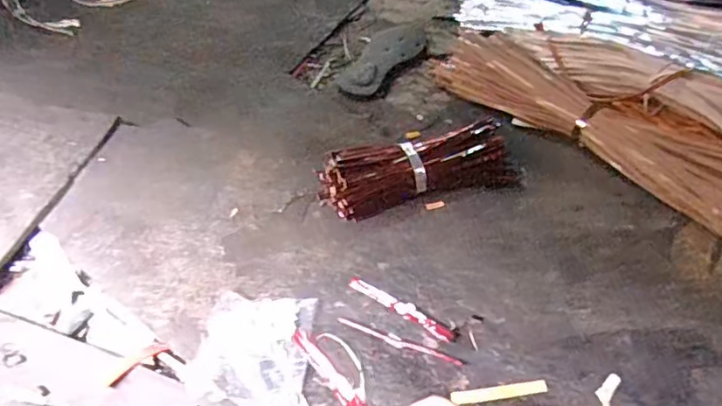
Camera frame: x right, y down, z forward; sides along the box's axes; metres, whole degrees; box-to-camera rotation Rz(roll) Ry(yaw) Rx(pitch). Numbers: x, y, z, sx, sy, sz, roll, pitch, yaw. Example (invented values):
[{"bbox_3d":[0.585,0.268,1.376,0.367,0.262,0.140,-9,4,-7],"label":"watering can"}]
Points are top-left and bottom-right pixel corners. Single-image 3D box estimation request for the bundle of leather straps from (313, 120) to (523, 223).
[{"bbox_3d":[0.075,-0.041,0.794,0.260,0.066,0.080,-7,49,-6],"label":"bundle of leather straps"}]

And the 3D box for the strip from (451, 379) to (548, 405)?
[{"bbox_3d":[0.147,0.197,0.612,0.096,0.005,0.015,-5,49,-5],"label":"strip"}]

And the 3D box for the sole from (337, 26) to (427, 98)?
[{"bbox_3d":[0.042,-0.259,1.042,0.089,0.015,0.239,23,53,19],"label":"sole"}]

